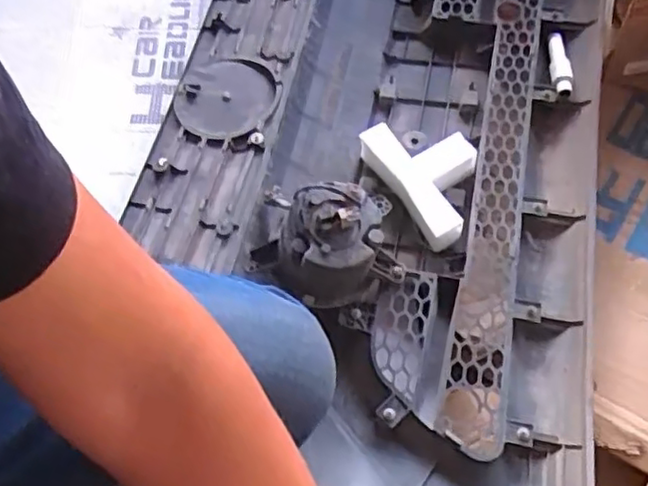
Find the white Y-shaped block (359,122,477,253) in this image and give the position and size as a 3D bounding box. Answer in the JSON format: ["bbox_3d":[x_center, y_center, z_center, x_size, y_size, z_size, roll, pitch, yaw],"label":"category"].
[{"bbox_3d":[0.137,-0.087,0.855,0.116,0.053,0.187,-27,67,-12],"label":"white Y-shaped block"}]

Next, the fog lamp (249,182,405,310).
[{"bbox_3d":[-0.001,0.000,0.739,0.178,0.104,0.119,19,66,10],"label":"fog lamp"}]

